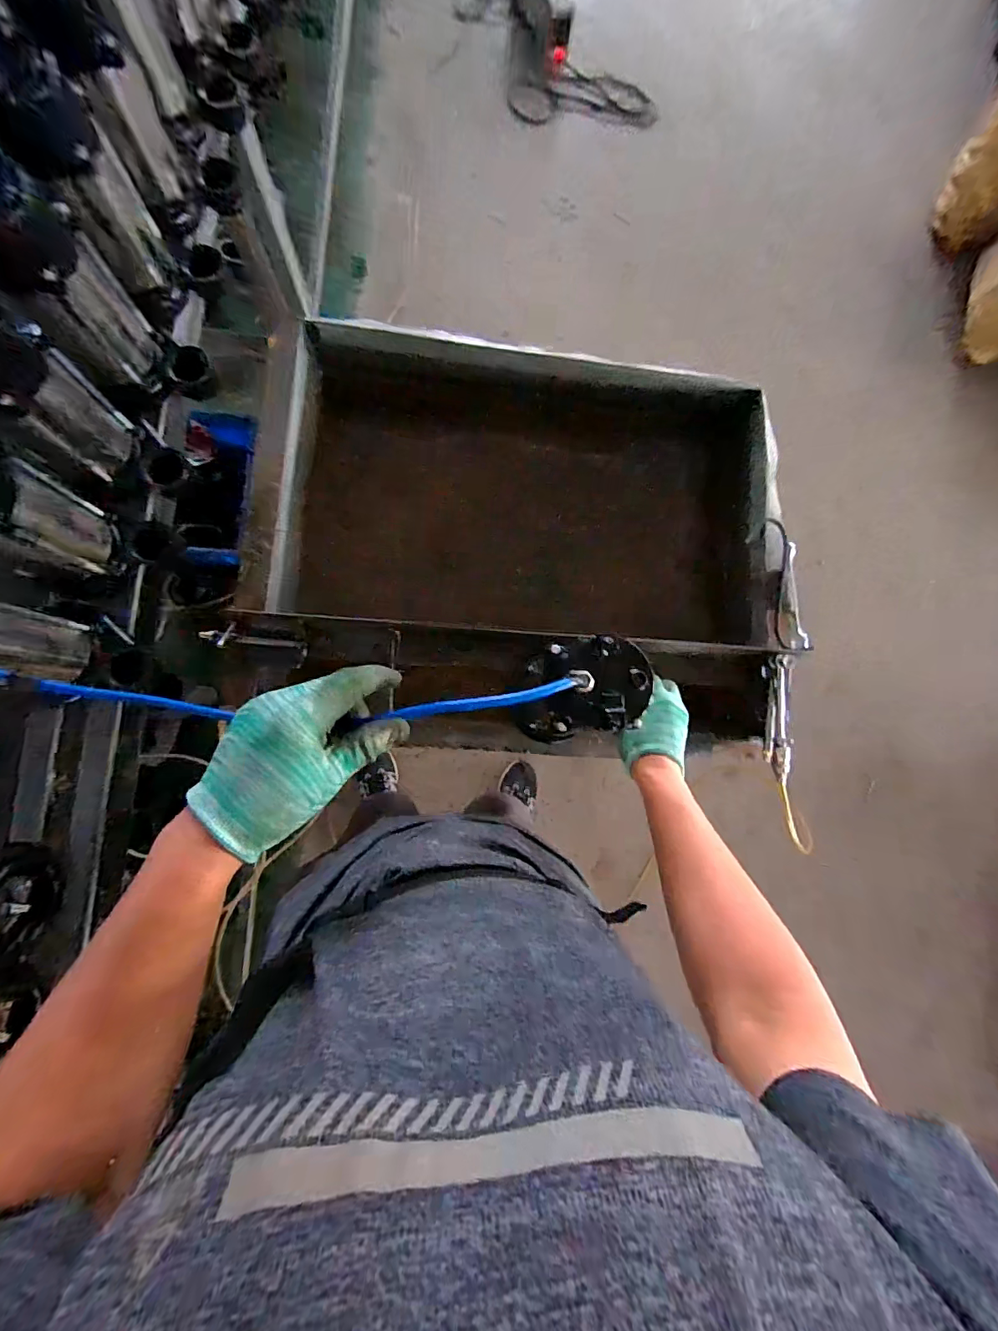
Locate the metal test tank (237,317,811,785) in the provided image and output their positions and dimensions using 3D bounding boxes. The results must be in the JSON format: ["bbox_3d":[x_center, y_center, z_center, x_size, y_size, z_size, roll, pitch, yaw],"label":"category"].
[{"bbox_3d":[0.045,-0.195,0.784,0.777,0.264,0.593,5,83,-5],"label":"metal test tank"}]

